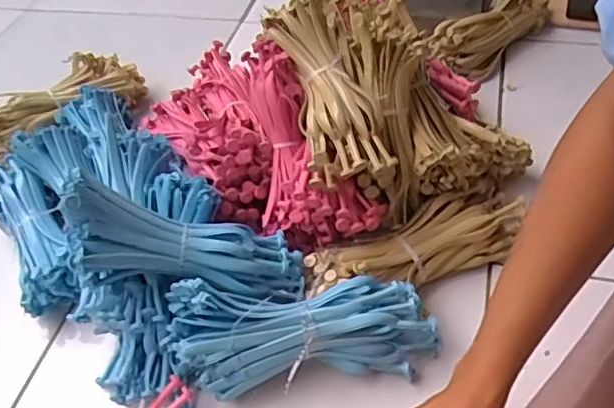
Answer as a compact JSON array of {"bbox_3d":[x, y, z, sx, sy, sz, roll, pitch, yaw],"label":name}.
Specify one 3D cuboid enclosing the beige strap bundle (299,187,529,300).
[{"bbox_3d":[0.111,0.042,0.568,0.230,0.037,0.068,-21,50,-12],"label":"beige strap bundle"}]

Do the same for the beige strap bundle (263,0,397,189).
[{"bbox_3d":[0.019,-0.112,0.562,0.077,0.055,0.198,-15,69,-7],"label":"beige strap bundle"}]

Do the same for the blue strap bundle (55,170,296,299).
[{"bbox_3d":[-0.106,0.039,0.520,0.219,0.058,0.076,17,45,-21],"label":"blue strap bundle"}]

